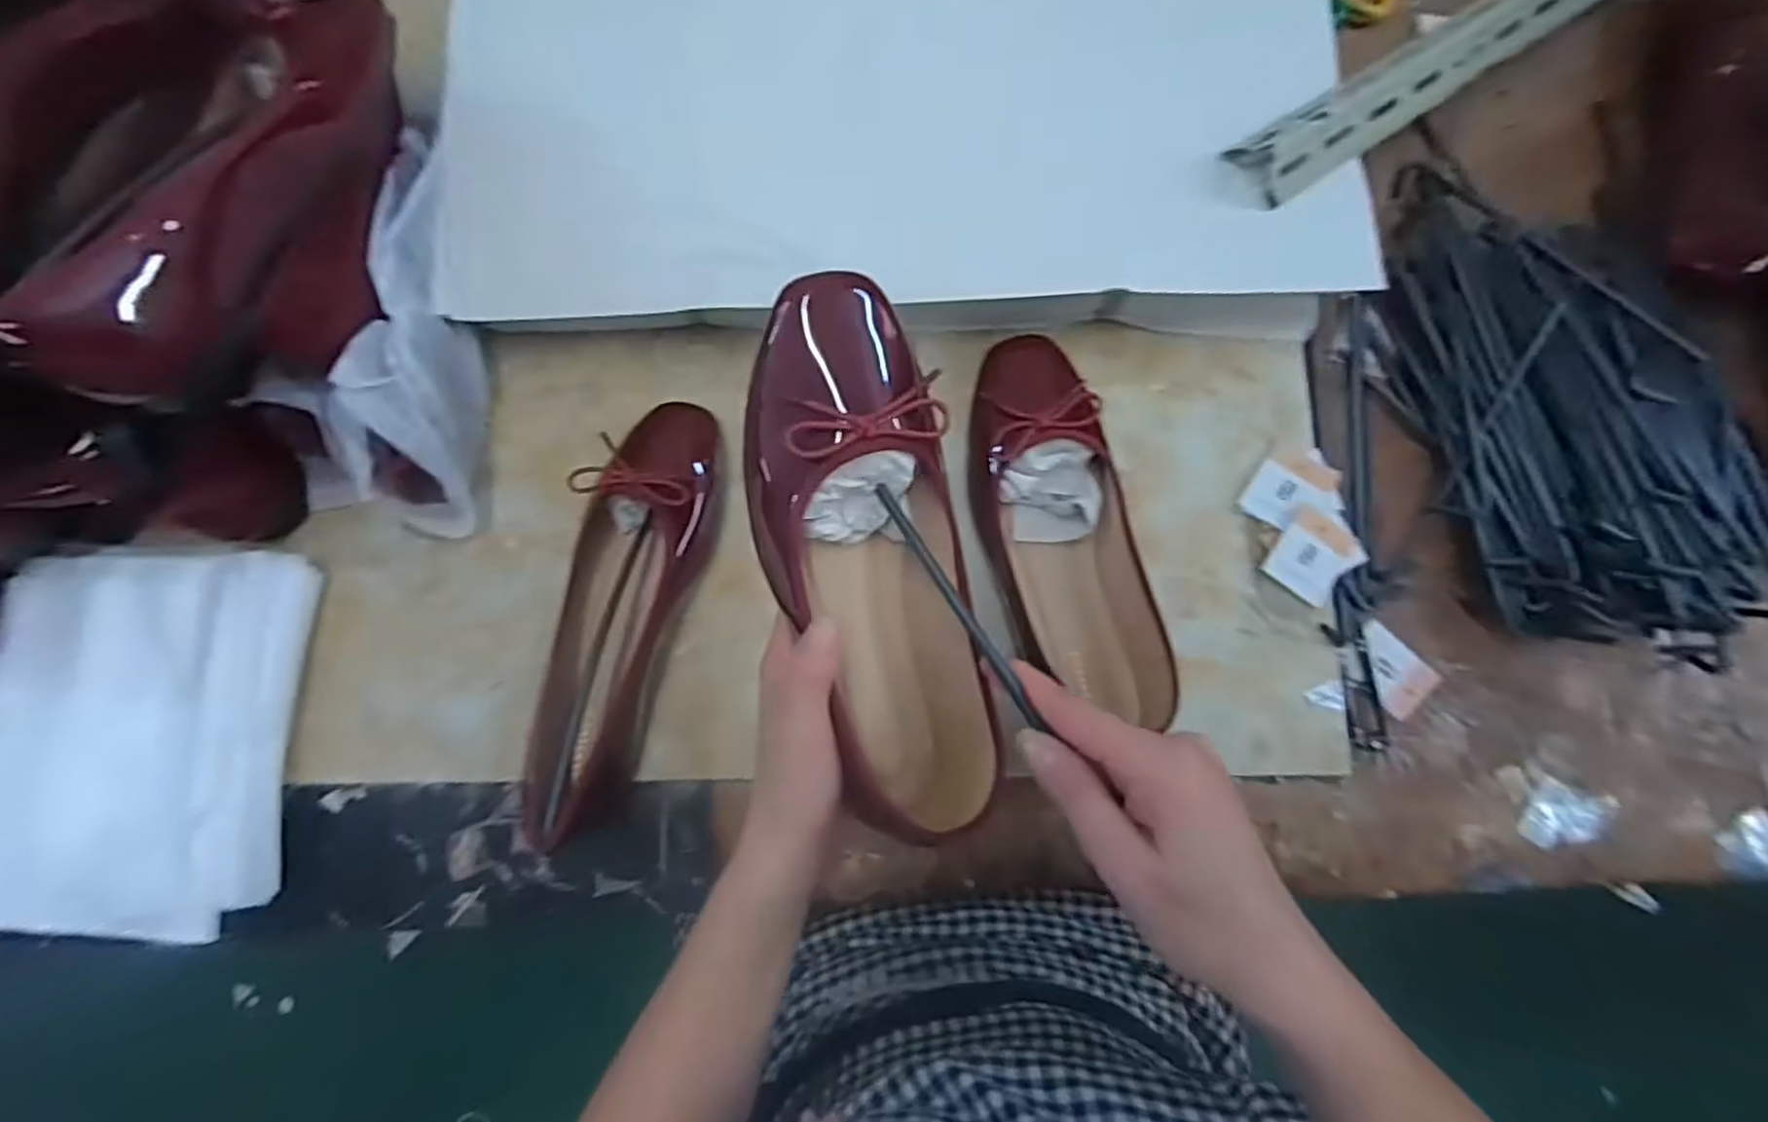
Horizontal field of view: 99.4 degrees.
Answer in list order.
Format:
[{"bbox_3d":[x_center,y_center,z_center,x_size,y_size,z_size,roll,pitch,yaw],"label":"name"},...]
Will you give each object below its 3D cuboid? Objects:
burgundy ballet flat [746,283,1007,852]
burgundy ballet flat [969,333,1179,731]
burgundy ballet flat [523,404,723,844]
[{"bbox_3d":[-0.004,0.005,0.340,0.087,0.044,0.253,-14,106,-2],"label":"burgundy ballet flat"},{"bbox_3d":[0.106,-0.018,0.450,0.087,0.051,0.238,-15,80,-2],"label":"burgundy ballet flat"},{"bbox_3d":[-0.151,0.026,0.440,0.072,0.075,0.245,11,80,3],"label":"burgundy ballet flat"}]

